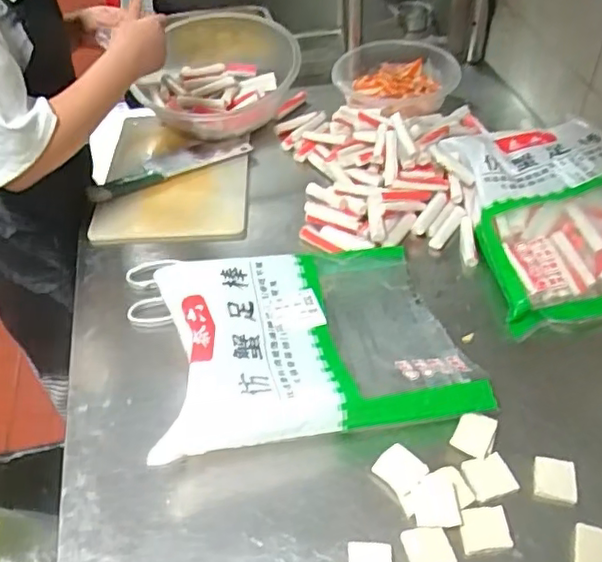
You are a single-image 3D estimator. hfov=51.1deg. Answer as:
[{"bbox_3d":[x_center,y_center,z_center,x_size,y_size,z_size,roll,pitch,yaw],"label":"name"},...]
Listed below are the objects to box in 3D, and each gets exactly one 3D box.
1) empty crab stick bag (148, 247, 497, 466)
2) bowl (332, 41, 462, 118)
[{"bbox_3d":[0.006,0.060,0.748,0.358,0.085,0.274,-10,47,-8],"label":"empty crab stick bag"},{"bbox_3d":[0.173,-0.375,1.168,0.209,0.065,0.191,0,46,0],"label":"bowl"}]

